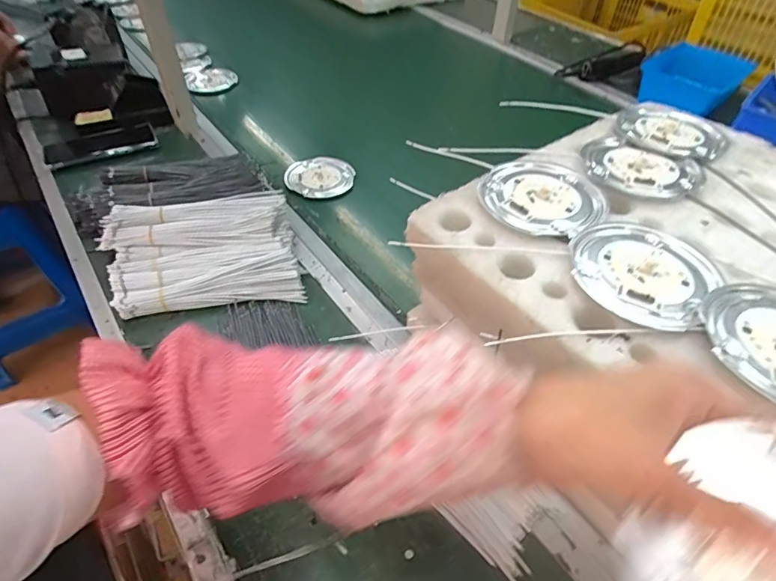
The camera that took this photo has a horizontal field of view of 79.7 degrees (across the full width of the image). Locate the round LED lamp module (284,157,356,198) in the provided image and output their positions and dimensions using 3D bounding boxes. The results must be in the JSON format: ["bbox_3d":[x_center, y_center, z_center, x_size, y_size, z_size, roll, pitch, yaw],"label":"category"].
[{"bbox_3d":[-0.106,-0.180,0.723,0.104,0.015,0.090,-4,47,-4],"label":"round LED lamp module"}]

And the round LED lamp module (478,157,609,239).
[{"bbox_3d":[0.139,-0.082,0.399,0.104,0.015,0.098,0,46,0],"label":"round LED lamp module"}]

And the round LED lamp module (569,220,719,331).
[{"bbox_3d":[0.183,-0.016,0.339,0.092,0.010,0.109,32,54,26],"label":"round LED lamp module"}]

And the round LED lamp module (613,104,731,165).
[{"bbox_3d":[0.289,-0.164,0.472,0.103,0.012,0.084,34,55,28],"label":"round LED lamp module"}]

